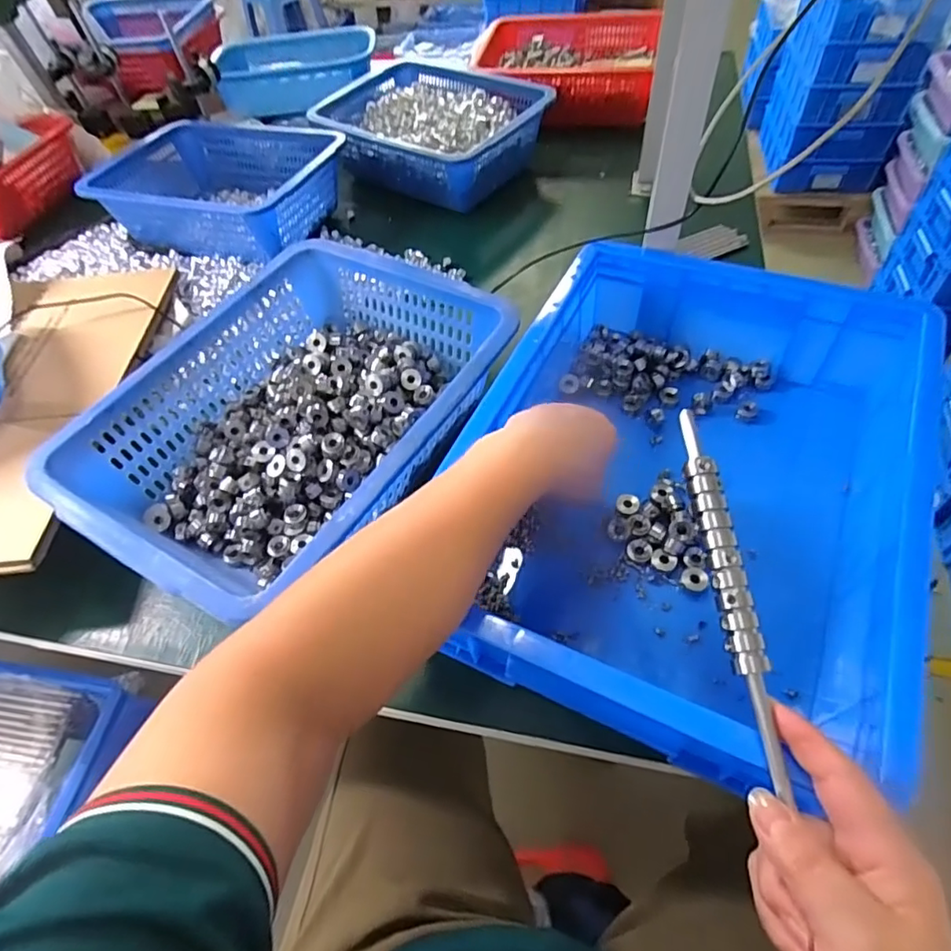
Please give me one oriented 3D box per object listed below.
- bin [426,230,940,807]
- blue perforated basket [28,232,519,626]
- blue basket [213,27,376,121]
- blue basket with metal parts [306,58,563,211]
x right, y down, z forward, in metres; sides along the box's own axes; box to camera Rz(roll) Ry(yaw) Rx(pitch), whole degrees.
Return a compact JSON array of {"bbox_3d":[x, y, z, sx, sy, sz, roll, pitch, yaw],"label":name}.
[{"bbox_3d":[0.163,-0.007,0.457,0.300,0.122,0.390,20,59,19],"label":"bin"},{"bbox_3d":[-0.151,-0.047,0.511,0.266,0.103,0.347,28,61,22],"label":"blue perforated basket"},{"bbox_3d":[-0.306,-0.708,0.990,0.261,0.085,0.146,-5,54,2],"label":"blue basket"},{"bbox_3d":[-0.067,-0.513,0.845,0.306,0.089,0.236,32,63,25],"label":"blue basket with metal parts"}]

